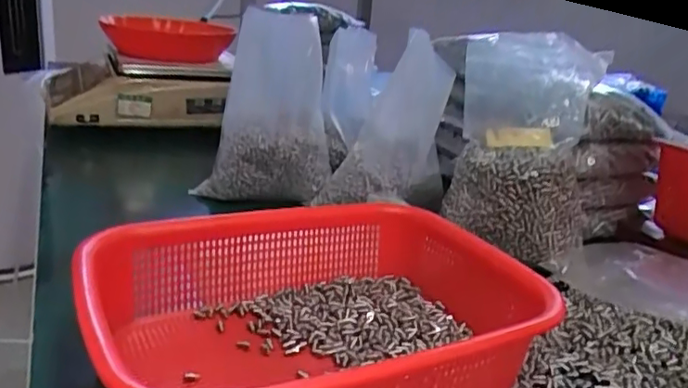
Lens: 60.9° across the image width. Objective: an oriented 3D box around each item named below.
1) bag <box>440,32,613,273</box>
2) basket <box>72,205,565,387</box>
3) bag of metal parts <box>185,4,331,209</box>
[{"bbox_3d":[0.177,-0.046,0.586,0.131,0.209,0.115,11,21,15],"label":"bag"},{"bbox_3d":[-0.014,0.081,0.399,0.287,0.072,0.216,-7,23,-30],"label":"basket"},{"bbox_3d":[-0.088,-0.094,0.676,0.143,0.215,0.062,5,20,-1],"label":"bag of metal parts"}]

